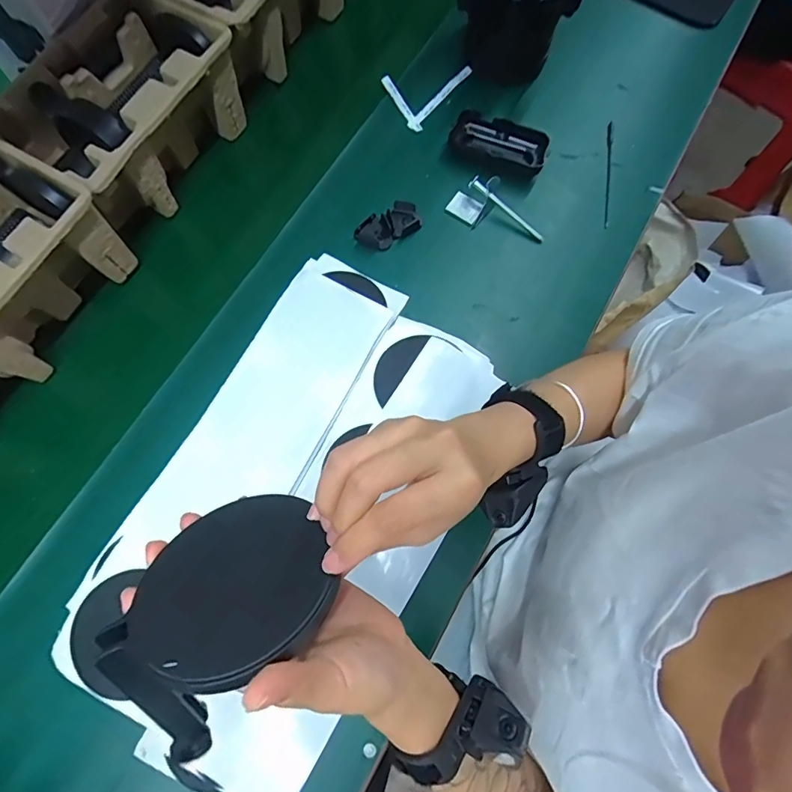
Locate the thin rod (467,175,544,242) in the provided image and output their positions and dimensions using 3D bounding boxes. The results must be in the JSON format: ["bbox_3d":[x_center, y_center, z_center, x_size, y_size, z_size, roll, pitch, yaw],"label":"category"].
[{"bbox_3d":[0.120,-0.201,0.503,0.098,0.012,0.007,38,75,-4],"label":"thin rod"}]

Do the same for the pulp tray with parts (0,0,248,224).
[{"bbox_3d":[-0.275,-0.297,0.490,0.152,0.098,0.213,29,74,9],"label":"pulp tray with parts"}]

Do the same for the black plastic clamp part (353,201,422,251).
[{"bbox_3d":[-0.008,-0.185,0.504,0.071,0.013,0.039,-32,74,-10],"label":"black plastic clamp part"}]

